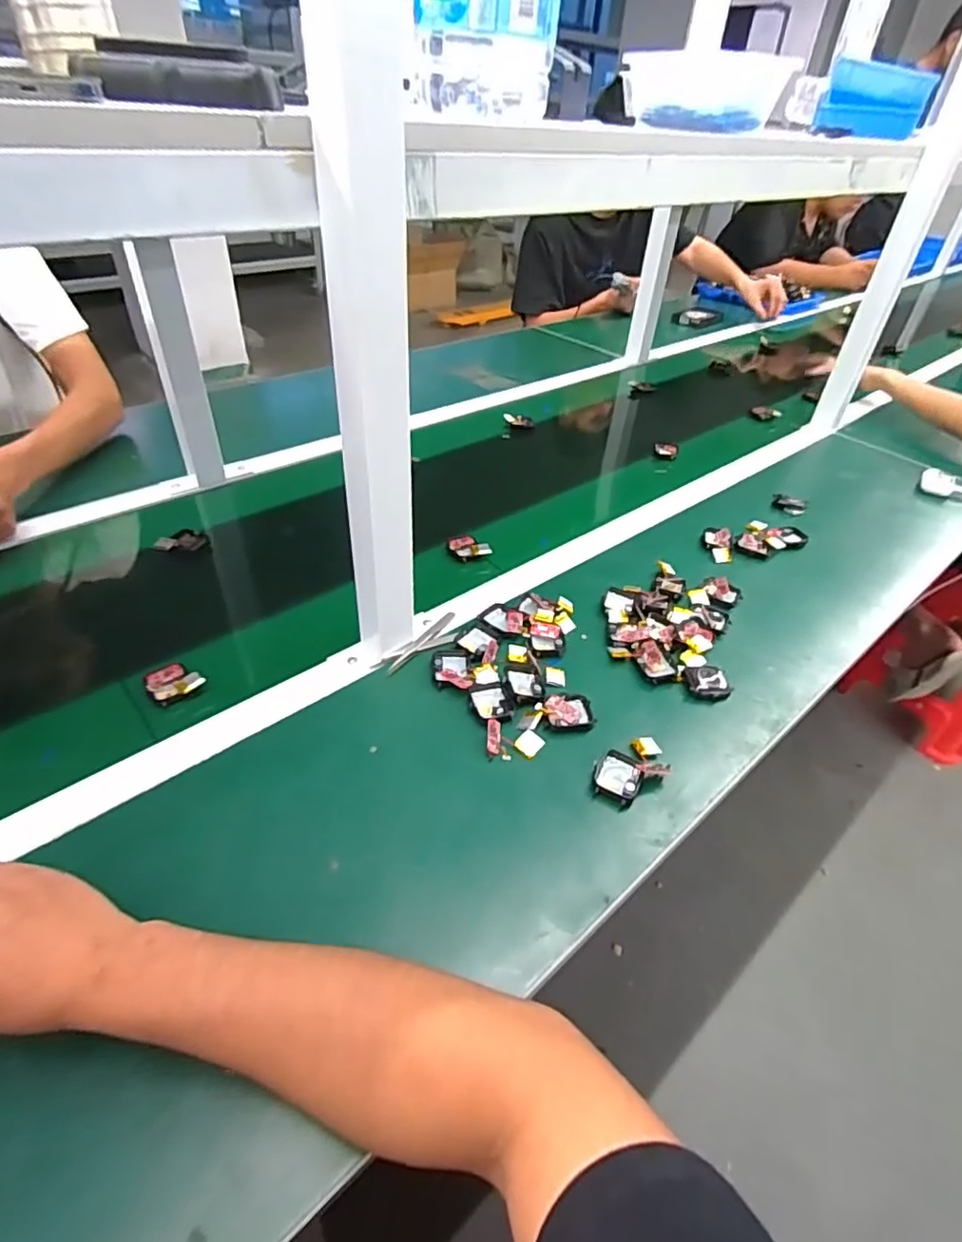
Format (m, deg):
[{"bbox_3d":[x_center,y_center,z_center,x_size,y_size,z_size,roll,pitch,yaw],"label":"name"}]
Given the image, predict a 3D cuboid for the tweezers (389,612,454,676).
[{"bbox_3d":[-0.058,0.021,0.625,0.013,0.005,0.113,24,45,20],"label":"tweezers"}]

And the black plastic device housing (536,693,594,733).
[{"bbox_3d":[0.079,0.084,0.562,0.050,0.011,0.038,-3,42,-9],"label":"black plastic device housing"}]

